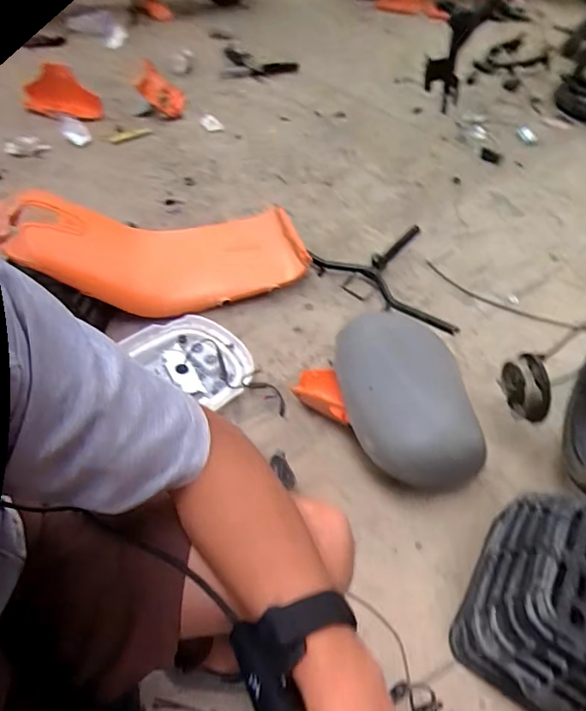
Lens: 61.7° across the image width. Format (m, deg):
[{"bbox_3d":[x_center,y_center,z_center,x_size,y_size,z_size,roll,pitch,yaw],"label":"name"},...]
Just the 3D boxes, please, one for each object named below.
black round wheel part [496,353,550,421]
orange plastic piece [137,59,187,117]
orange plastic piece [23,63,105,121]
[{"bbox_3d":[0.417,0.062,0.885,0.061,0.098,0.104,5,51,0],"label":"black round wheel part"},{"bbox_3d":[-0.461,-0.912,1.679,0.107,0.061,0.212,-40,86,-27],"label":"orange plastic piece"},{"bbox_3d":[-0.749,-0.852,1.584,0.237,0.133,0.093,9,52,6],"label":"orange plastic piece"}]

